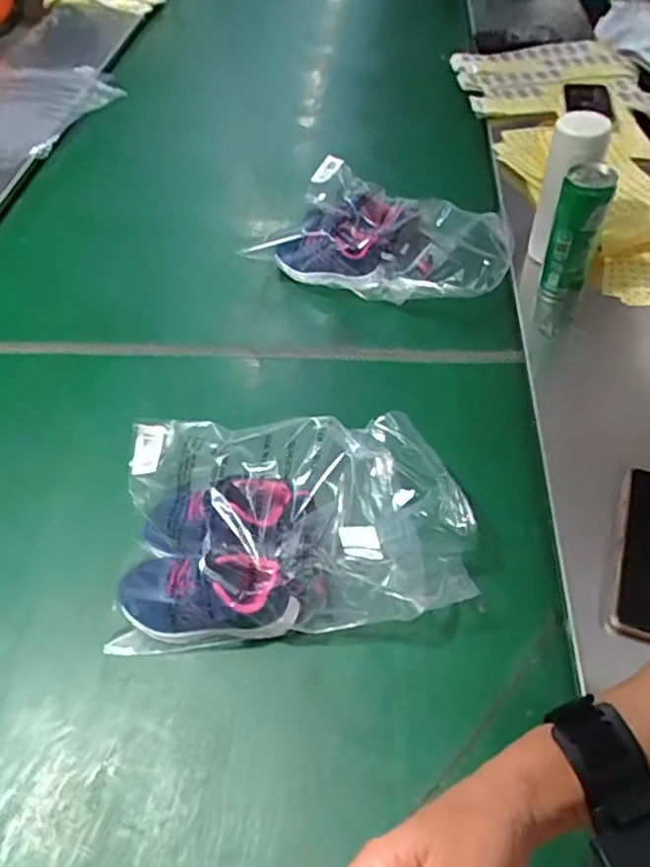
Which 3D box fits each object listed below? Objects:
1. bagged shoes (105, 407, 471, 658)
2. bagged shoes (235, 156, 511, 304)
[{"bbox_3d":[-0.031,0.077,0.591,0.314,0.086,0.210,-1,50,0],"label":"bagged shoes"},{"bbox_3d":[0.082,-0.260,0.870,0.328,0.085,0.183,20,53,17],"label":"bagged shoes"}]

